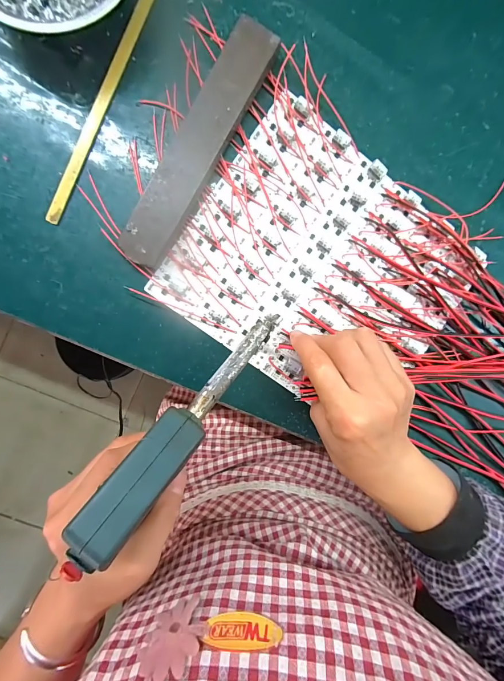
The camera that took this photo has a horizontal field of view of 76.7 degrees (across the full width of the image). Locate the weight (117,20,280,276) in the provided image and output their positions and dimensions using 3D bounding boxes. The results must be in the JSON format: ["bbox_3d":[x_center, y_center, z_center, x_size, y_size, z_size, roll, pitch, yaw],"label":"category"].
[{"bbox_3d":[-0.042,-0.150,0.251,0.038,0.019,0.198,29,90,-8],"label":"weight"}]

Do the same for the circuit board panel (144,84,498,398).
[{"bbox_3d":[0.063,-0.058,0.276,0.234,0.014,0.198,35,90,-8],"label":"circuit board panel"}]

